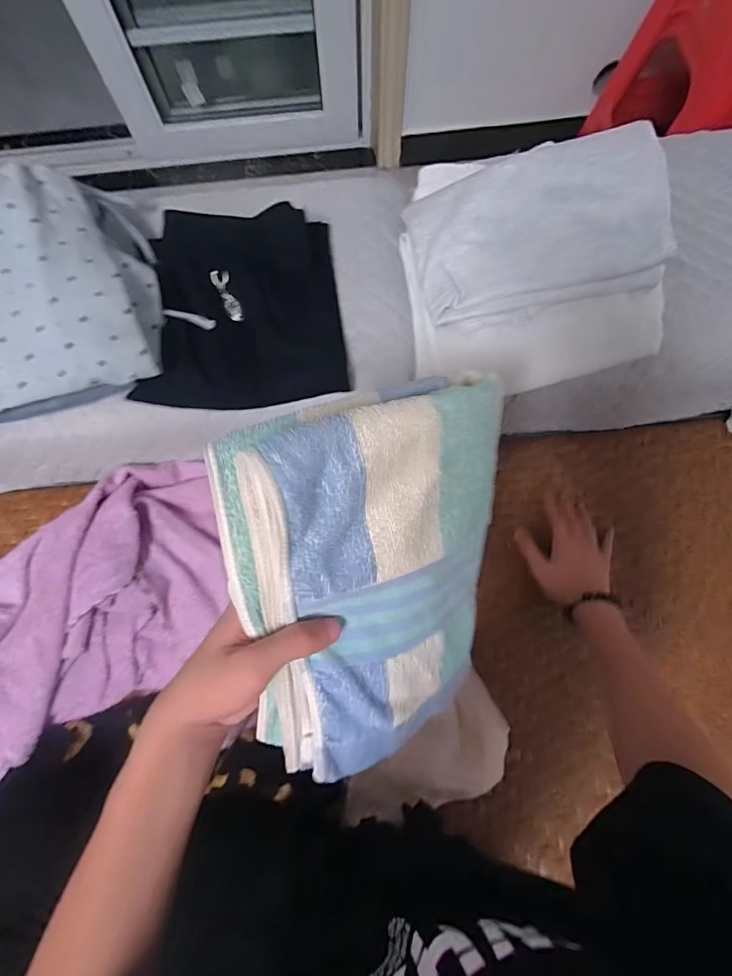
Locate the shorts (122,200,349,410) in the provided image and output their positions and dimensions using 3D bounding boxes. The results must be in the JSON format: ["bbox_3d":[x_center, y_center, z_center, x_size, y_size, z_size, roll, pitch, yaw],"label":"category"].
[{"bbox_3d":[-0.145,-0.197,0.490,0.230,0.045,0.207,-8,80,-1],"label":"shorts"}]

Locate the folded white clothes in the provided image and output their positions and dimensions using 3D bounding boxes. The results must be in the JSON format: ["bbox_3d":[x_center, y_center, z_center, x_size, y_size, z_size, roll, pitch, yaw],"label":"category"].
[{"bbox_3d":[0.173,-0.252,0.470,0.246,0.102,0.255,-5,77,-1],"label":"folded white clothes"}]

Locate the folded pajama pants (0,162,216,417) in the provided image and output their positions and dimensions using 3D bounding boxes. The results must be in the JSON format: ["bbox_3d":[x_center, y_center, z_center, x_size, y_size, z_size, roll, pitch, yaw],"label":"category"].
[{"bbox_3d":[-0.356,-0.189,0.447,0.308,0.084,0.247,-22,78,-5],"label":"folded pajama pants"}]

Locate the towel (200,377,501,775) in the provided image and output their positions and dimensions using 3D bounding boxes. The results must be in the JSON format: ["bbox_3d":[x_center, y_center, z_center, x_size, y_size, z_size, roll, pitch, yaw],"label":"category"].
[{"bbox_3d":[0.014,0.054,0.280,0.179,0.036,0.228,-14,113,-26],"label":"towel"}]

